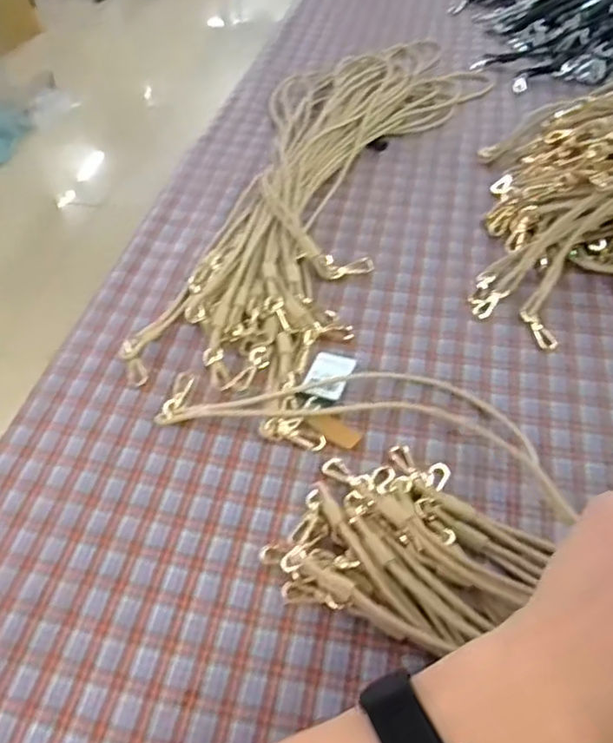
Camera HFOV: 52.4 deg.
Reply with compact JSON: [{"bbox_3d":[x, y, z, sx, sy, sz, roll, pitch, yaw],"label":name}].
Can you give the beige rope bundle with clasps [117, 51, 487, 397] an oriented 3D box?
[{"bbox_3d":[0.025,-0.204,0.613,0.201,0.030,0.562,14,52,14],"label":"beige rope bundle with clasps"}]

